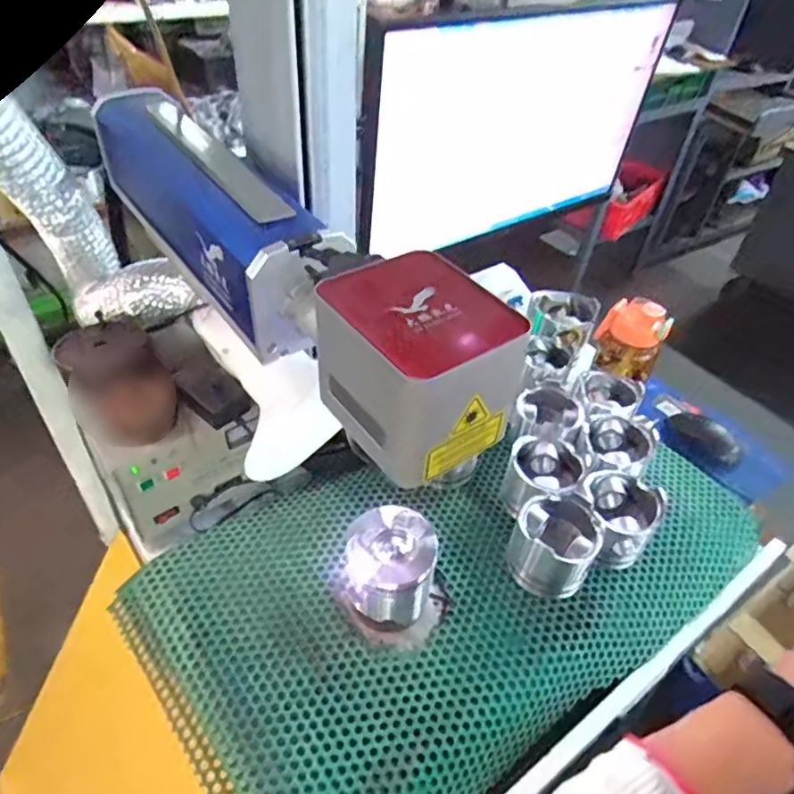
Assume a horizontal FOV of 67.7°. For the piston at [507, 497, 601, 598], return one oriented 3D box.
[{"bbox_3d":[0.178,0.169,0.679,0.087,0.082,0.093,2,43,-2],"label":"piston"}]

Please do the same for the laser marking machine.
[{"bbox_3d":[-0.107,-0.128,0.526,0.101,0.123,0.552,-26,51,-29],"label":"laser marking machine"}]

